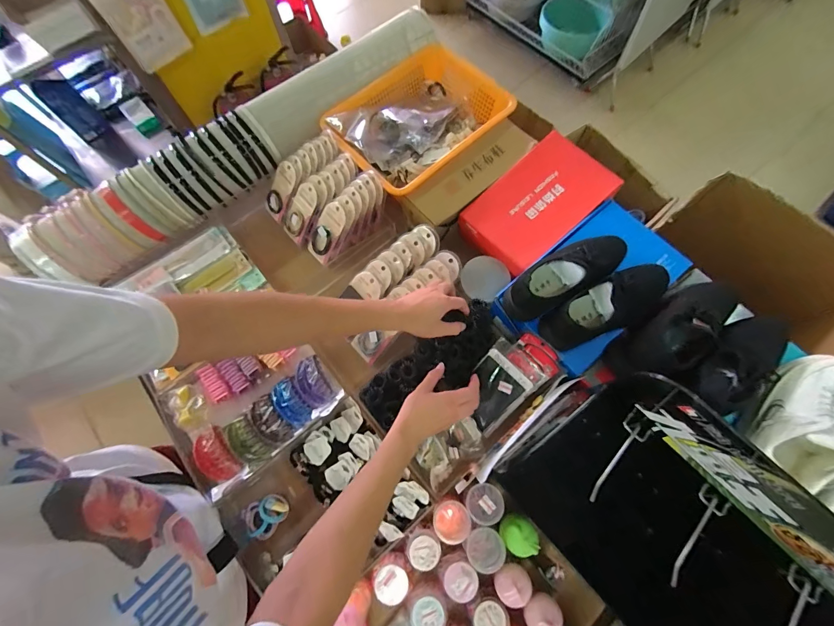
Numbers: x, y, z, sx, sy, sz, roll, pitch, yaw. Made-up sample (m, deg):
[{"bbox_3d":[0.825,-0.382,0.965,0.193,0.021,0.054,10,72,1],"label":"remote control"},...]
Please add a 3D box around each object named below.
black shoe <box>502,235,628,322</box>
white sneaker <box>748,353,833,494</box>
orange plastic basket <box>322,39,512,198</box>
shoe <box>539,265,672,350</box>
[{"bbox_3d":[0.261,-0.064,0.618,0.220,0.114,0.082,-32,72,-9],"label":"black shoe"},{"bbox_3d":[0.612,0.143,0.531,0.212,0.079,0.097,-37,73,-24],"label":"white sneaker"},{"bbox_3d":[0.014,-0.460,0.834,0.411,0.102,0.298,-42,74,-12],"label":"orange plastic basket"},{"bbox_3d":[0.325,-0.016,0.583,0.237,0.113,0.075,-29,71,6],"label":"shoe"}]

